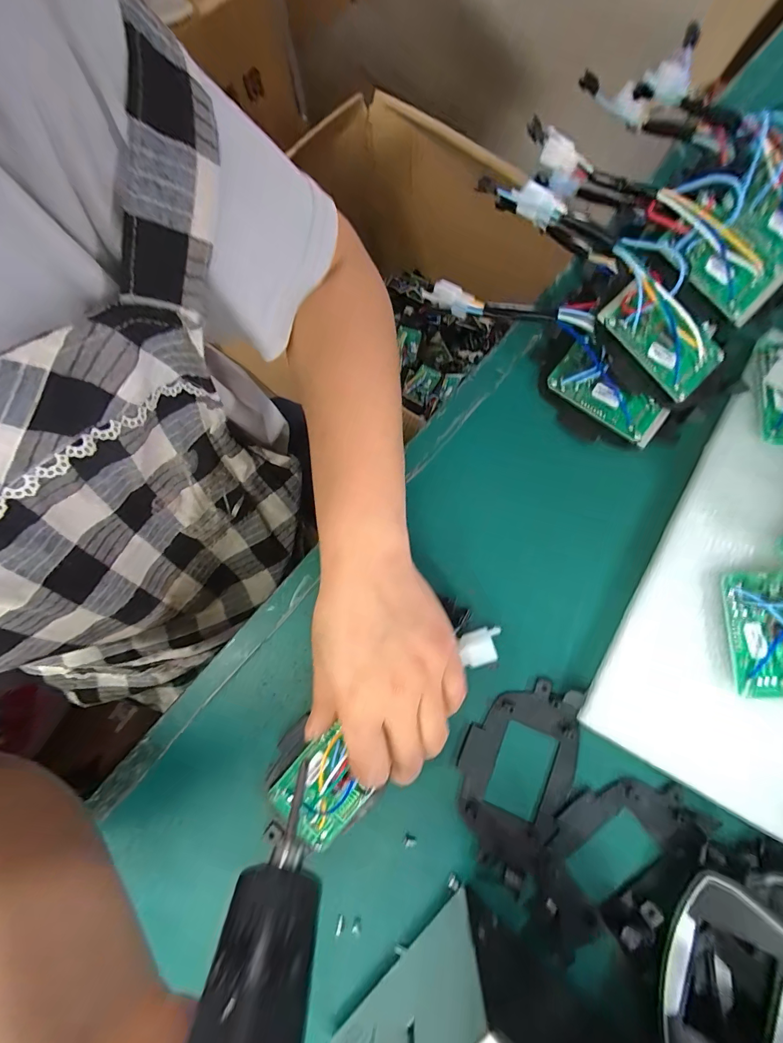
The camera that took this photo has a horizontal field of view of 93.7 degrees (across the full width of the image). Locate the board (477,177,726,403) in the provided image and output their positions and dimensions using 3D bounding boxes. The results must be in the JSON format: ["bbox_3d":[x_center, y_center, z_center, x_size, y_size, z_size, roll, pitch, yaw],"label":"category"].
[{"bbox_3d":[0.156,-0.176,0.260,0.081,0.035,0.199,-39,81,-9],"label":"board"}]

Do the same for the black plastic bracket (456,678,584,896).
[{"bbox_3d":[0.080,0.159,0.232,0.069,0.012,0.114,19,77,3],"label":"black plastic bracket"}]

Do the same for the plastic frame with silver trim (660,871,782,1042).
[{"bbox_3d":[0.186,0.256,0.203,0.060,0.010,0.100,14,82,18],"label":"plastic frame with silver trim"}]

